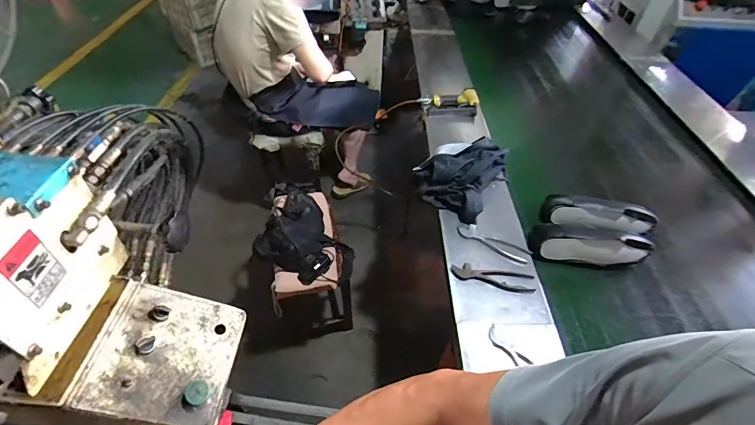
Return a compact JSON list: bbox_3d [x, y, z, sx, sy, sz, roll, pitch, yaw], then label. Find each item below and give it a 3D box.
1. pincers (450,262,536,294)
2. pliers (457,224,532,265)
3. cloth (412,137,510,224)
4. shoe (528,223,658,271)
[{"bbox_3d":[0.284,0.161,0.948,0.197,0.012,0.064,9,47,6],"label":"pincers"},{"bbox_3d":[0.306,0.079,1.022,0.192,0.019,0.057,22,50,17],"label":"pliers"},{"bbox_3d":[0.252,-0.128,1.149,0.229,0.120,0.275,30,52,23],"label":"cloth"},{"bbox_3d":[0.557,0.095,1.009,0.304,0.100,0.070,3,47,0],"label":"shoe"}]

